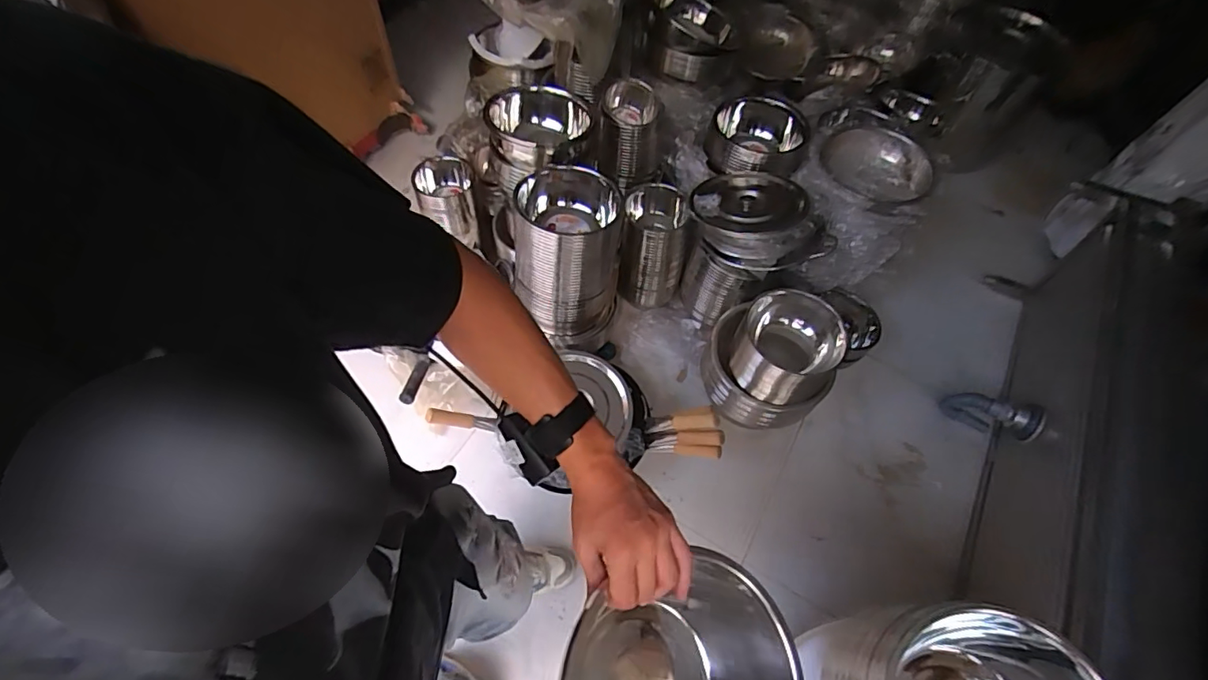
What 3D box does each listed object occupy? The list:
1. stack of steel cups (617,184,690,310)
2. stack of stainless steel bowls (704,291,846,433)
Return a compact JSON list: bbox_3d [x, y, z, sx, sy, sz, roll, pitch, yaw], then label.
[{"bbox_3d":[0.145,-0.272,1.641,0.194,0.347,0.212,8,58,1],"label":"stack of steel cups"},{"bbox_3d":[0.435,0.051,1.419,0.313,0.342,0.263,25,60,11],"label":"stack of stainless steel bowls"}]

